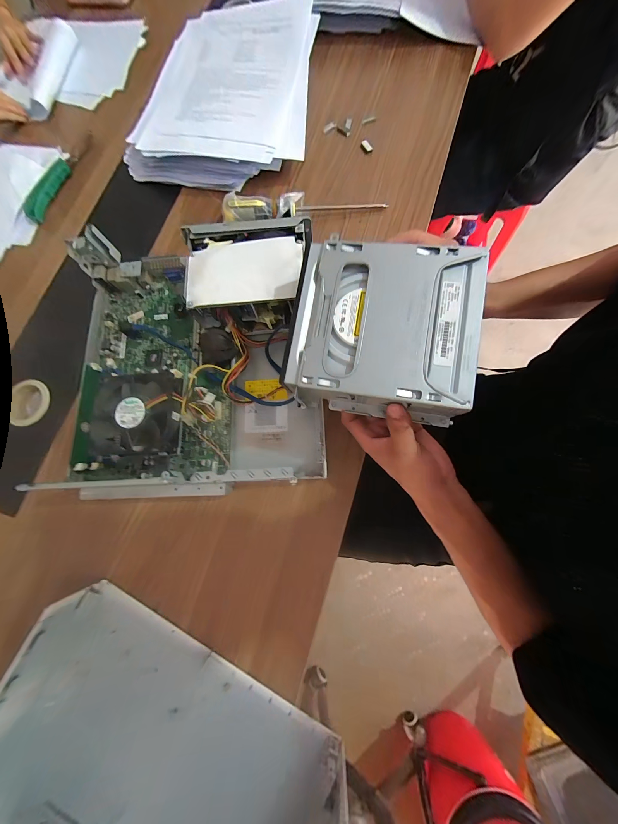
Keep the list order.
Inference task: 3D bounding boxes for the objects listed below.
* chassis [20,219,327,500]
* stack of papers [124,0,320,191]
[{"bbox_3d":[-0.147,-0.065,0.337,0.316,0.083,0.328,-3,77,4],"label":"chassis"},{"bbox_3d":[-0.143,-0.549,0.456,0.300,0.061,0.338,6,78,6],"label":"stack of papers"}]

